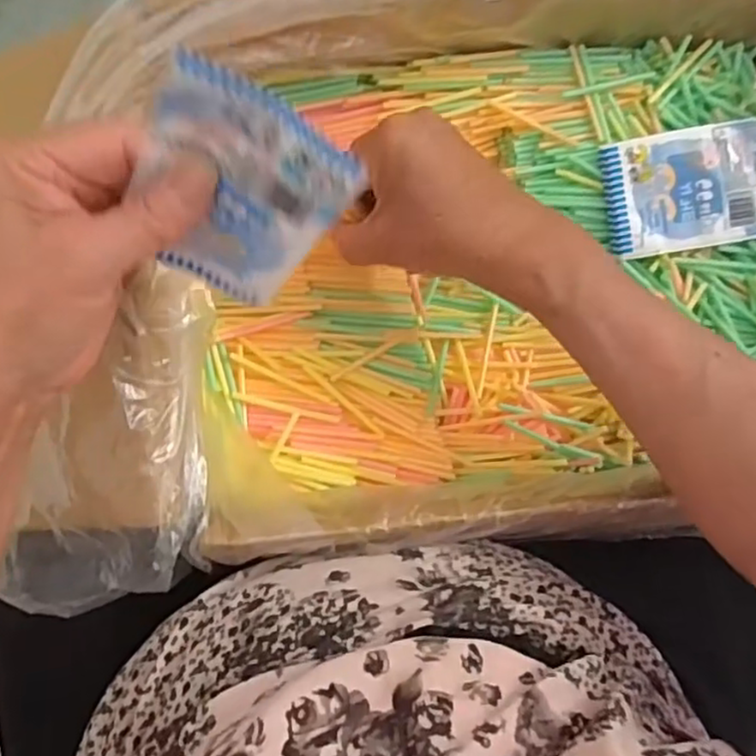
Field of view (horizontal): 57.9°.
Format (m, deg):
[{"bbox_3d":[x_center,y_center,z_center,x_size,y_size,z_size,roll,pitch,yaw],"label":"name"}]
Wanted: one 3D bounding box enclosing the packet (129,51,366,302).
[{"bbox_3d":[-0.054,-0.065,0.253,0.067,0.102,0.007,30,58,-17],"label":"packet"}]

